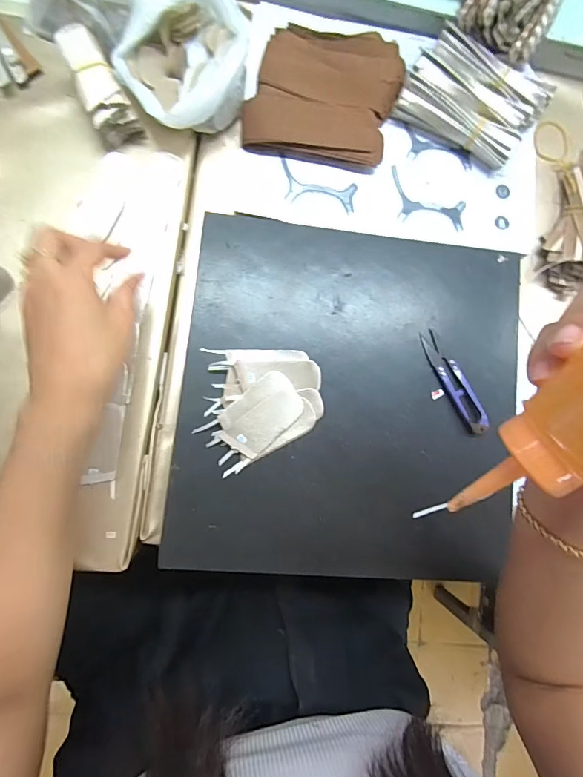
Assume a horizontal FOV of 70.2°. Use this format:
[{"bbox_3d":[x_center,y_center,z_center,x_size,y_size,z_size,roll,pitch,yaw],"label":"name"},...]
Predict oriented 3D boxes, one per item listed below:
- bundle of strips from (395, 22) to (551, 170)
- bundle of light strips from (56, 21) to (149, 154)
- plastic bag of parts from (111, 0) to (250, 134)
[{"bbox_3d":[0.182,-0.290,0.409,0.132,0.021,0.102,25,88,-8],"label":"bundle of strips"},{"bbox_3d":[-0.165,-0.260,0.356,0.039,0.037,0.078,-26,88,-9],"label":"bundle of light strips"},{"bbox_3d":[-0.092,-0.284,0.361,0.113,0.066,0.096,-39,90,-9],"label":"plastic bag of parts"}]

